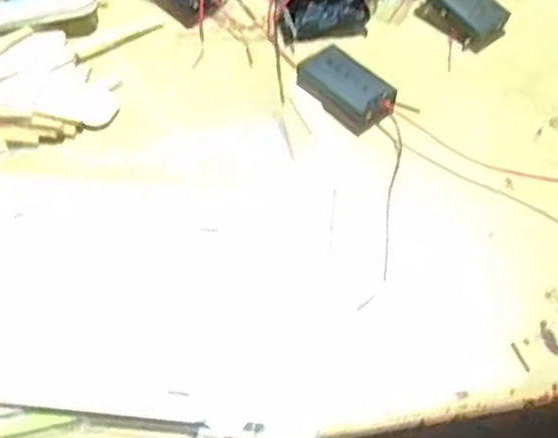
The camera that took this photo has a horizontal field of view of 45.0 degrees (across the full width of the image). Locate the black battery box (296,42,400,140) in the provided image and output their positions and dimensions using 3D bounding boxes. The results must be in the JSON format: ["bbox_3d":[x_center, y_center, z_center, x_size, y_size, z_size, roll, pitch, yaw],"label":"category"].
[{"bbox_3d":[0.041,-0.083,0.422,0.036,0.015,0.062,-36,63,-21],"label":"black battery box"}]

